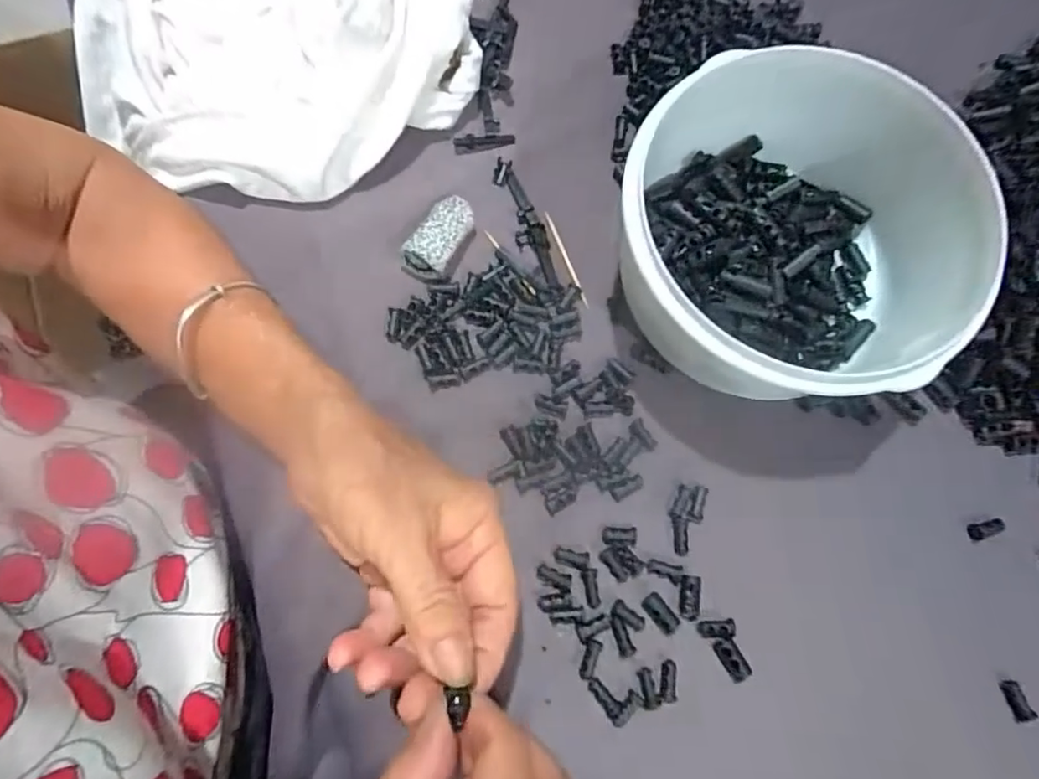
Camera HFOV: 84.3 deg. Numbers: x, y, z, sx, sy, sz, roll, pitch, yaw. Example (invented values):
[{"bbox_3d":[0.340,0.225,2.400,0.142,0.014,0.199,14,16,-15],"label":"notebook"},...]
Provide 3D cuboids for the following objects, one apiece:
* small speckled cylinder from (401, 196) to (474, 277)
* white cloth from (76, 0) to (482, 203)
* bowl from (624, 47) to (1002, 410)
[{"bbox_3d":[-0.042,-0.083,0.312,0.025,0.014,0.047,30,77,5],"label":"small speckled cylinder"},{"bbox_3d":[-0.152,-0.216,0.324,0.216,0.053,0.229,-40,81,-11],"label":"white cloth"},{"bbox_3d":[0.126,-0.070,0.280,0.153,0.075,0.152,27,77,4],"label":"bowl"}]

